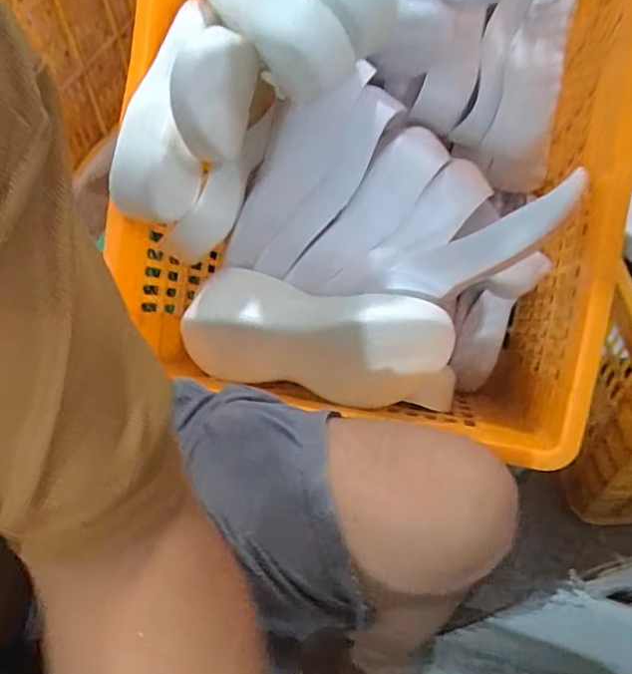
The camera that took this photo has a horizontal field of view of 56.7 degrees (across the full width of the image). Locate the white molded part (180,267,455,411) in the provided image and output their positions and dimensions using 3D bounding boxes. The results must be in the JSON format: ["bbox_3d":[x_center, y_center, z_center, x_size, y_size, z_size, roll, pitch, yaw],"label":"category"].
[{"bbox_3d":[-0.001,-0.003,0.581,0.248,0.095,0.103,17,58,15],"label":"white molded part"}]

